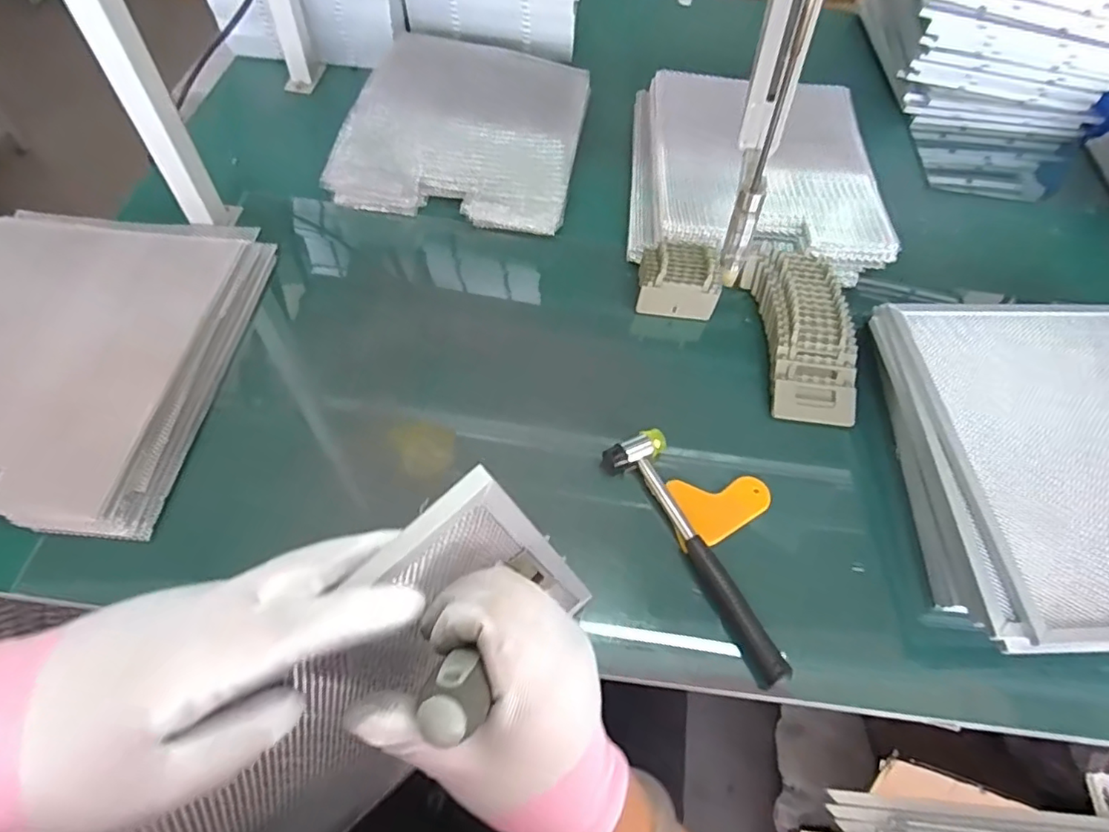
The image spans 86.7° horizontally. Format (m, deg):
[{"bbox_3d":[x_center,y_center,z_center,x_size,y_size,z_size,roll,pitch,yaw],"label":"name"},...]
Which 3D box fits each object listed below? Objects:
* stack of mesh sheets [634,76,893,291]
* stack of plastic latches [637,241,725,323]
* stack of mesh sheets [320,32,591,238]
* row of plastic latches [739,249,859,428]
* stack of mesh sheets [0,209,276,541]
[{"bbox_3d":[0.258,-0.327,0.764,0.301,0.057,0.323,7,58,0],"label":"stack of mesh sheets"},{"bbox_3d":[0.147,-0.157,0.680,0.096,0.050,0.075,6,58,0],"label":"stack of plastic latches"},{"bbox_3d":[-0.109,-0.390,0.782,0.289,0.058,0.321,11,59,2],"label":"stack of mesh sheets"},{"bbox_3d":[0.278,-0.092,0.655,0.098,0.044,0.207,3,59,-2],"label":"row of plastic latches"},{"bbox_3d":[-0.482,-0.068,0.582,0.302,0.054,0.364,5,58,-1],"label":"stack of mesh sheets"}]

